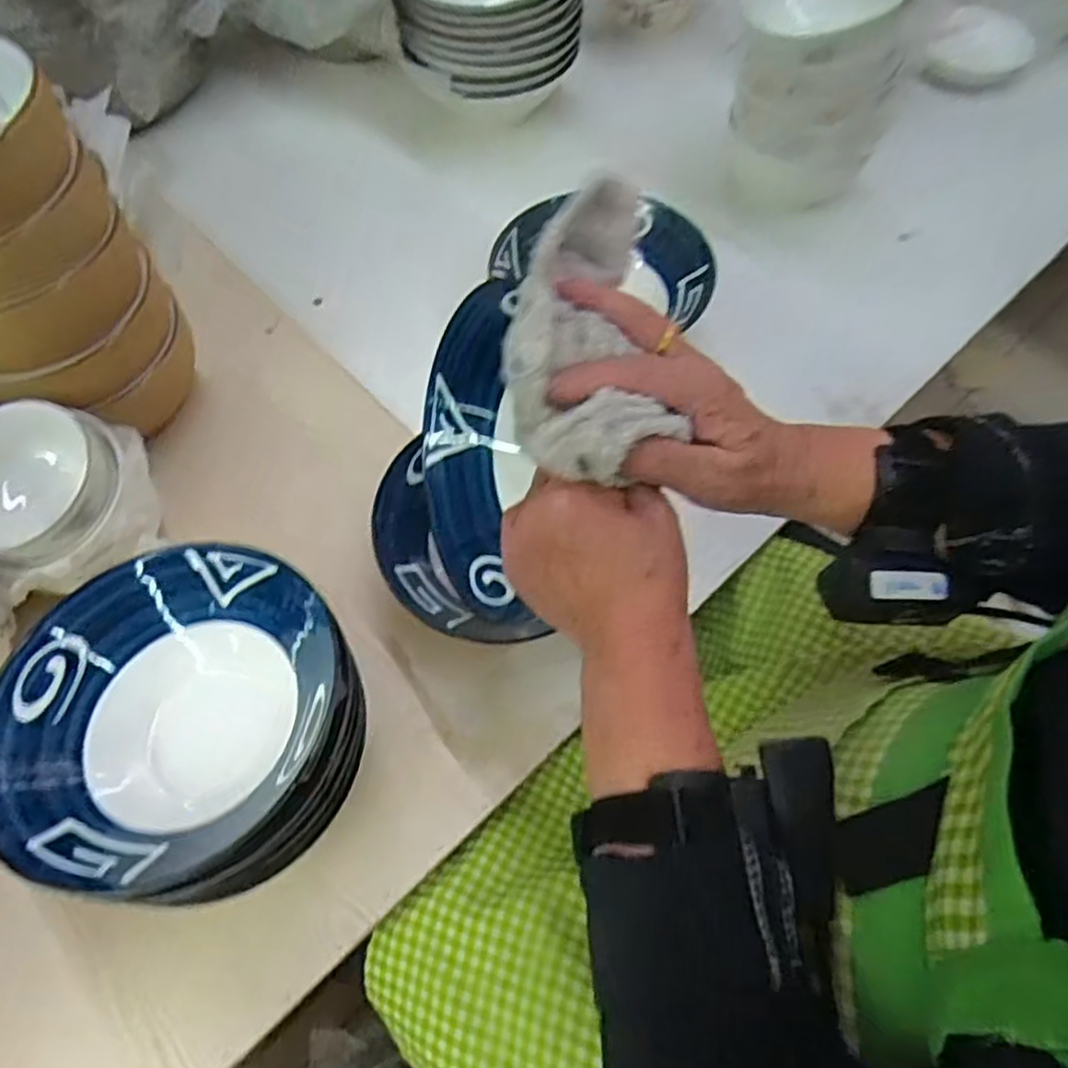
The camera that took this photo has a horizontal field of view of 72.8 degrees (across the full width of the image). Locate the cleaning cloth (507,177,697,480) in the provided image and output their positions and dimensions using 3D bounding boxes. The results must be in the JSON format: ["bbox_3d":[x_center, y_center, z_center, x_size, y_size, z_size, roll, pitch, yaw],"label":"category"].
[{"bbox_3d":[0.029,-0.097,0.324,0.073,0.045,0.146,6,61,4],"label":"cleaning cloth"}]

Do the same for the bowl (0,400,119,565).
[{"bbox_3d":[-0.349,-0.035,0.508,0.108,0.046,0.114,14,64,8],"label":"bowl"}]

